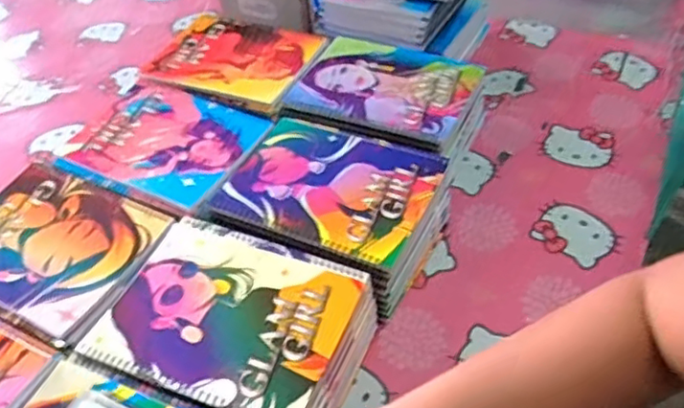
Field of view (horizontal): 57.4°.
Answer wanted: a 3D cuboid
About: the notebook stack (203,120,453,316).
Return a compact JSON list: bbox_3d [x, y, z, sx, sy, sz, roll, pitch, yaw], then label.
[{"bbox_3d":[-0.005,0.001,0.651,0.202,0.073,0.159,17,51,22],"label":"notebook stack"}]

